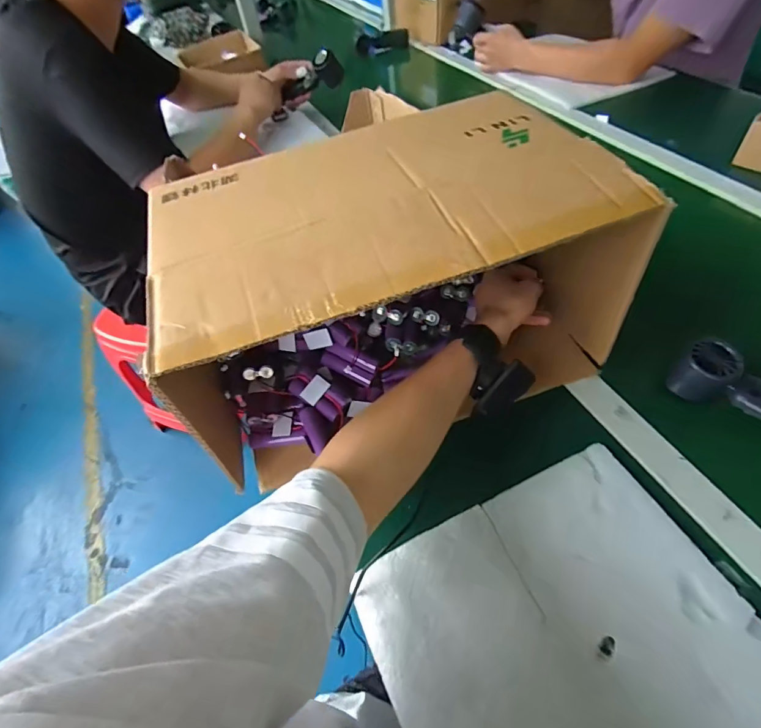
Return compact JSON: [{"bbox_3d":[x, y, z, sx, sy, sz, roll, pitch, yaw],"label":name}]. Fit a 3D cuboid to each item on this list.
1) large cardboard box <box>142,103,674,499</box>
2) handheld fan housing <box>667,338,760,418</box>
[{"bbox_3d":[0.010,-0.082,0.457,0.408,0.231,0.231,-16,52,-8],"label":"large cardboard box"},{"bbox_3d":[0.377,0.036,0.422,0.047,0.058,0.156,-36,56,-20],"label":"handheld fan housing"}]

